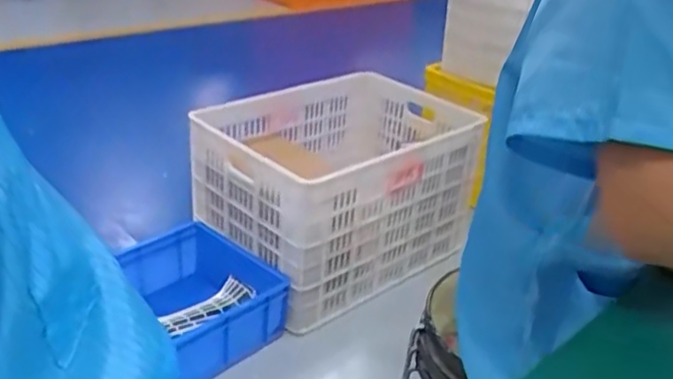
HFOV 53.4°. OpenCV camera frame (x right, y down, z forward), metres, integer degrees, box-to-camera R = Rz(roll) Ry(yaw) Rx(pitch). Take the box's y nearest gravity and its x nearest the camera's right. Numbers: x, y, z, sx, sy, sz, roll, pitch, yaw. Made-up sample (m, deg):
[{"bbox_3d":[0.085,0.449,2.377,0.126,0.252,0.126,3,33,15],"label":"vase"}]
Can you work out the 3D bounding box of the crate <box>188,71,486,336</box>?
[{"bbox_3d":[-0.010,-0.006,1.853,0.631,0.451,0.552,-21,35,-40],"label":"crate"}]

